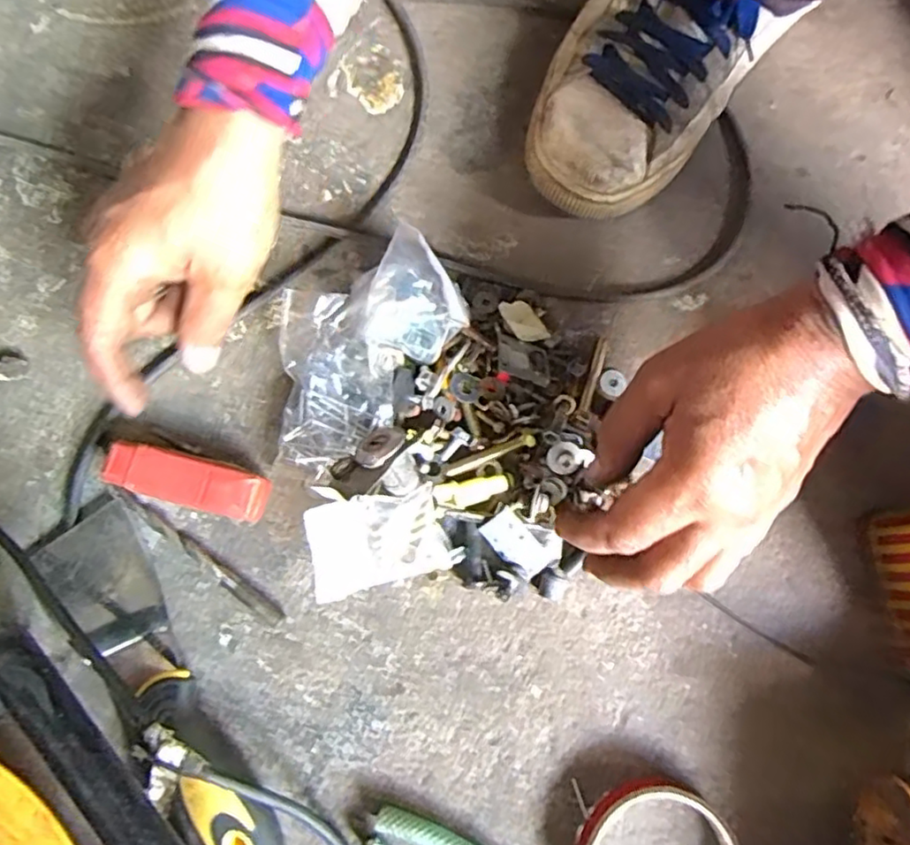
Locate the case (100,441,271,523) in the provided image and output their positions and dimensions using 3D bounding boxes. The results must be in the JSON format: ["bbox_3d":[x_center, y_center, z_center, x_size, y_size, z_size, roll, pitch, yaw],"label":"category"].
[{"bbox_3d":[-0.146,0.034,0.355,0.089,0.027,0.027,14,77,2],"label":"case"}]

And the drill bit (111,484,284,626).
[{"bbox_3d":[-0.144,0.073,0.354,0.120,0.012,0.009,35,79,7],"label":"drill bit"}]

